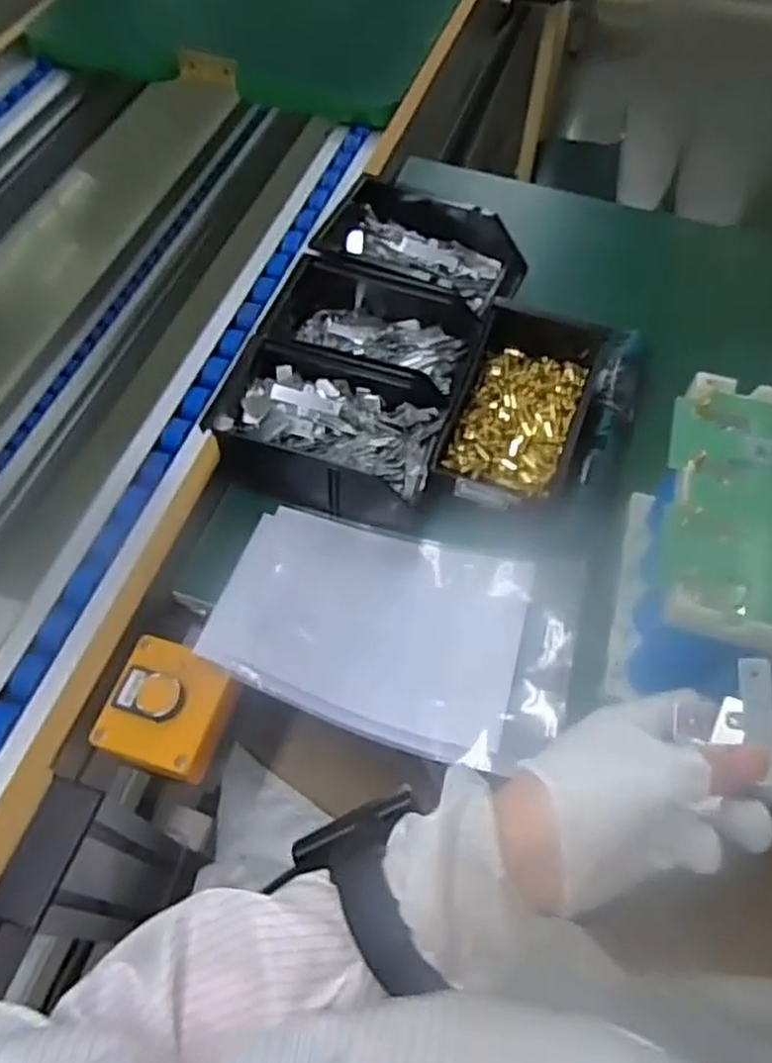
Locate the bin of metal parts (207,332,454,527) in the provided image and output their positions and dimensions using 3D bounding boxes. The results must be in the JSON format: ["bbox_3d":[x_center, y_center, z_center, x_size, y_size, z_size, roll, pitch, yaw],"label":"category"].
[{"bbox_3d":[-0.046,-0.080,0.593,0.178,0.068,0.124,16,60,8],"label":"bin of metal parts"}]

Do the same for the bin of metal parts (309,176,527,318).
[{"bbox_3d":[0.033,-0.262,0.693,0.185,0.064,0.131,21,61,11],"label":"bin of metal parts"}]

